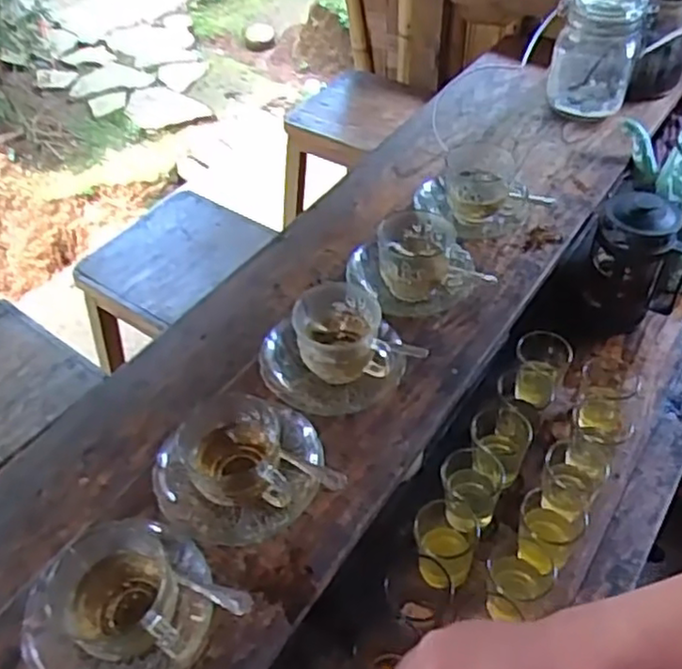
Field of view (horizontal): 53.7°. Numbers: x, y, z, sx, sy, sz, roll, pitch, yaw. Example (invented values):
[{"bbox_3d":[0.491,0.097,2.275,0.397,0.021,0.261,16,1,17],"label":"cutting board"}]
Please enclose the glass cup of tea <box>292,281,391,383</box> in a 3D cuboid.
[{"bbox_3d":[-0.001,-0.001,0.662,0.083,0.058,0.089,-1,47,1],"label":"glass cup of tea"}]

